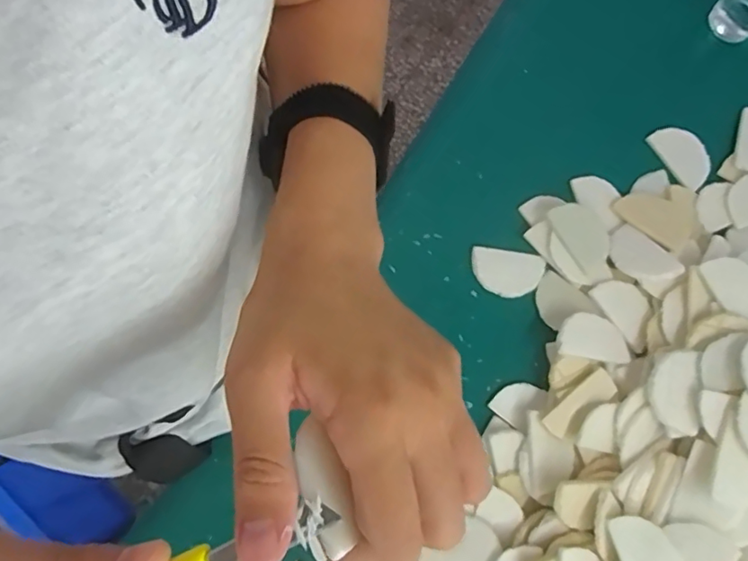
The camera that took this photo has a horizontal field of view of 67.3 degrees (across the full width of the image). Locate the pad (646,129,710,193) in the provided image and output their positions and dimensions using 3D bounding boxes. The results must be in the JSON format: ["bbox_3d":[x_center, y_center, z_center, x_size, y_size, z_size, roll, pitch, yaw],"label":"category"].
[{"bbox_3d":[0.308,-0.124,0.557,0.044,0.008,0.067,-30,82,-6],"label":"pad"}]

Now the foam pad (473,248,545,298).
[{"bbox_3d":[0.124,-0.007,0.526,0.066,0.004,0.042,11,80,1],"label":"foam pad"}]

